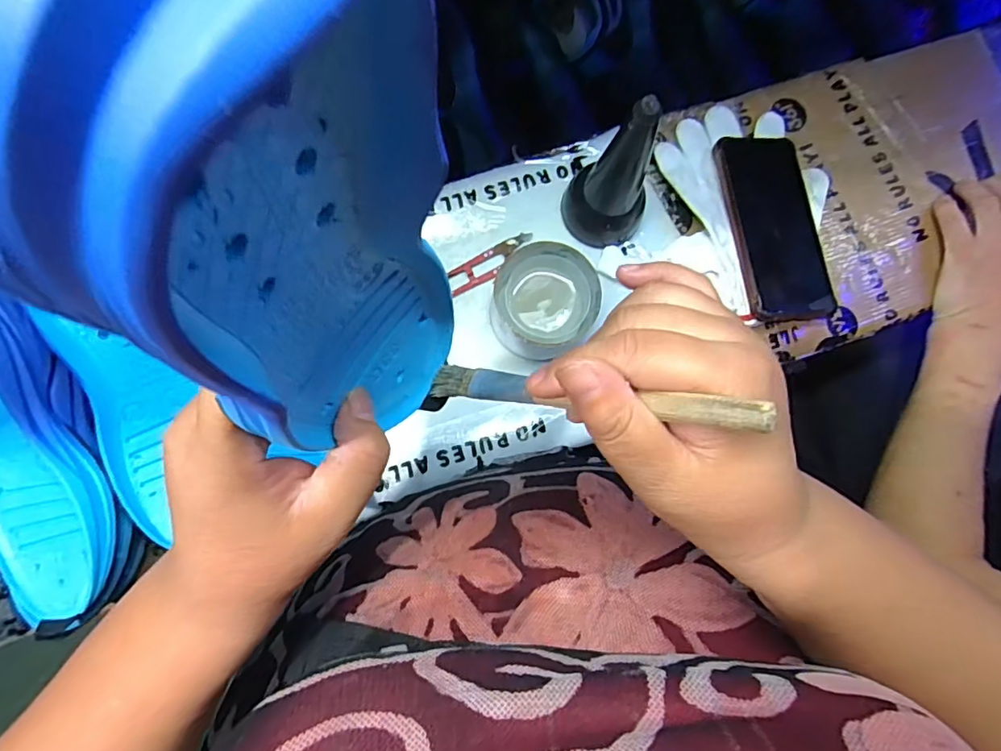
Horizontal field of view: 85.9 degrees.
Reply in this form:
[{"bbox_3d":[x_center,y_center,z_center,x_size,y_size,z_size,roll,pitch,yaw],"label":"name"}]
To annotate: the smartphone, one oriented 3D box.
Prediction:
[{"bbox_3d":[0.237,-0.129,0.459,0.082,0.012,0.166,-3,76,-13],"label":"smartphone"}]

